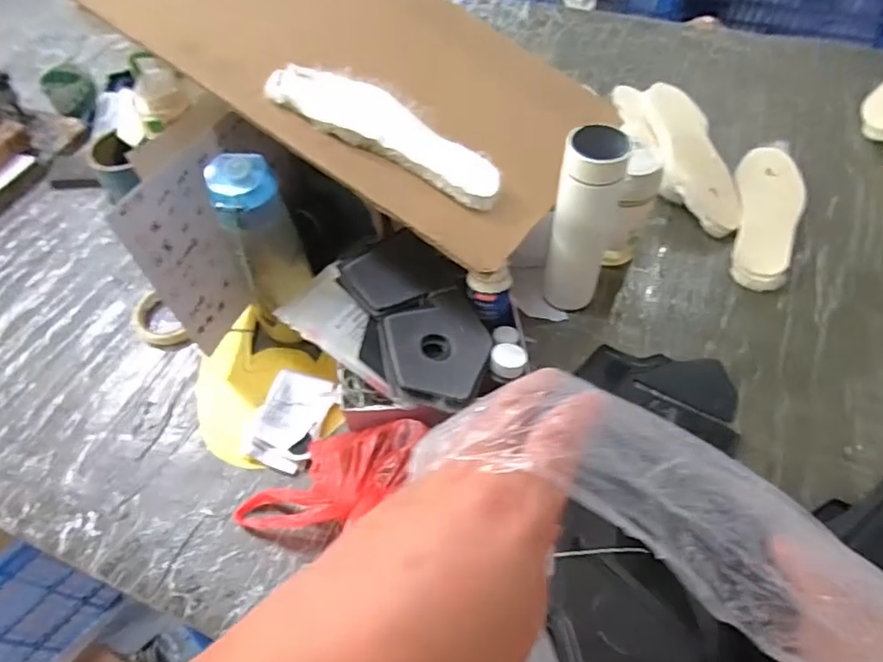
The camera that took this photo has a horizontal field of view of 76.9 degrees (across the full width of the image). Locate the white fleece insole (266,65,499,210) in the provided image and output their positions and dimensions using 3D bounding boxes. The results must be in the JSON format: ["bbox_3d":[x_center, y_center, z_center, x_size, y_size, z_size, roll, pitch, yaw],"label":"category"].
[{"bbox_3d":[-0.054,-0.214,0.589,0.257,0.010,0.081,26,63,-1],"label":"white fleece insole"}]

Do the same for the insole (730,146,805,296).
[{"bbox_3d":[0.449,-0.160,0.764,0.080,0.030,0.251,14,57,13],"label":"insole"}]

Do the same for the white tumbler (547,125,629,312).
[{"bbox_3d":[0.159,-0.115,0.629,0.067,0.227,0.064,10,56,10],"label":"white tumbler"}]

